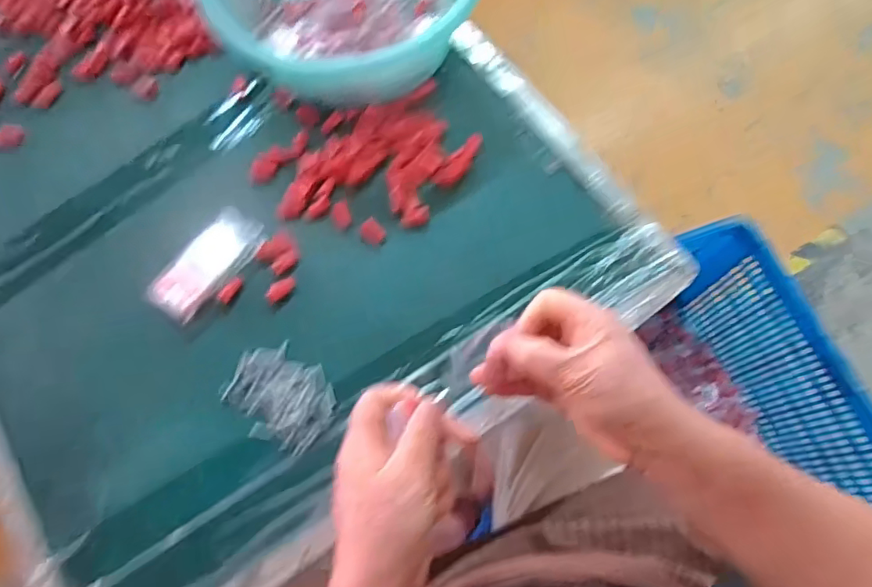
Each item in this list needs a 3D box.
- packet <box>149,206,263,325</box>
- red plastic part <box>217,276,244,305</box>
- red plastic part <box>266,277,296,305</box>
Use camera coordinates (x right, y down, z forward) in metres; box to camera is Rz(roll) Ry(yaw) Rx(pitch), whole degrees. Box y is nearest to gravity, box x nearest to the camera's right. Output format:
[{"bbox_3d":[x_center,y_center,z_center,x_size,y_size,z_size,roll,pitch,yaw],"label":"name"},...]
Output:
[{"bbox_3d":[-0.208,-0.028,0.509,0.055,0.013,0.113,30,71,12],"label":"packet"},{"bbox_3d":[-0.186,-0.004,0.499,0.013,0.005,0.028,30,71,12],"label":"red plastic part"},{"bbox_3d":[-0.141,-0.004,0.501,0.030,0.004,0.016,-41,73,-15],"label":"red plastic part"}]

